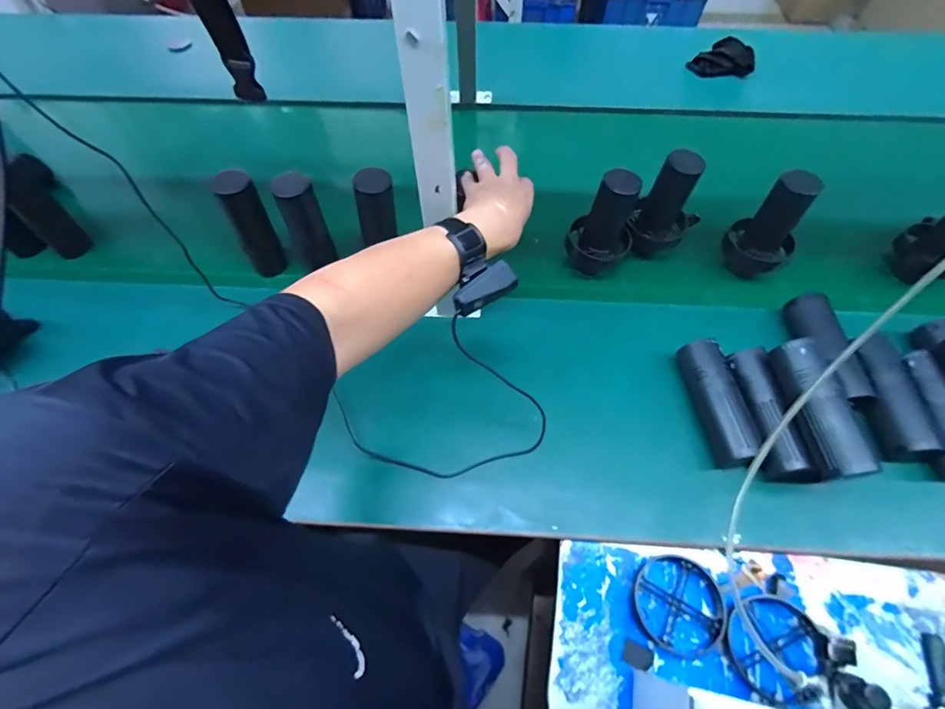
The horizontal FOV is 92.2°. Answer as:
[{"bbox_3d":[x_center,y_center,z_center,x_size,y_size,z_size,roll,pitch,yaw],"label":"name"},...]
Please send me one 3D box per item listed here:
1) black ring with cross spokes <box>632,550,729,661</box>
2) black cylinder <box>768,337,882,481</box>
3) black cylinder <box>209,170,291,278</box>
[{"bbox_3d":[0.232,0.281,0.514,0.100,0.015,0.099,0,60,0],"label":"black ring with cross spokes"},{"bbox_3d":[0.405,0.066,0.536,0.051,0.058,0.165,-5,60,-3],"label":"black cylinder"},{"bbox_3d":[-0.327,-0.188,0.678,0.056,0.164,0.050,-32,65,-17],"label":"black cylinder"}]

